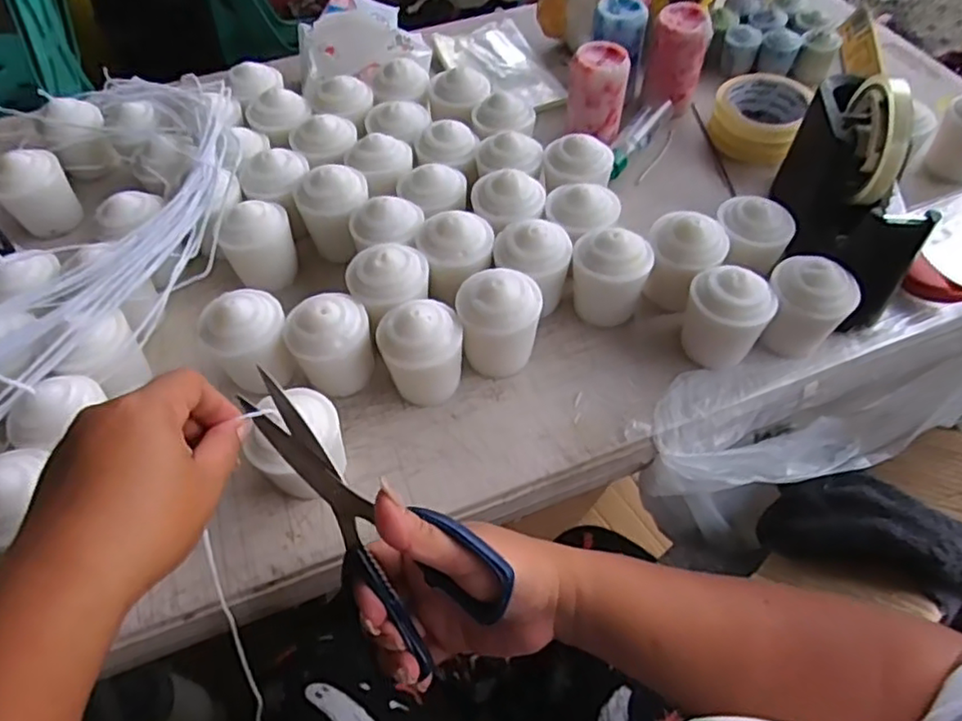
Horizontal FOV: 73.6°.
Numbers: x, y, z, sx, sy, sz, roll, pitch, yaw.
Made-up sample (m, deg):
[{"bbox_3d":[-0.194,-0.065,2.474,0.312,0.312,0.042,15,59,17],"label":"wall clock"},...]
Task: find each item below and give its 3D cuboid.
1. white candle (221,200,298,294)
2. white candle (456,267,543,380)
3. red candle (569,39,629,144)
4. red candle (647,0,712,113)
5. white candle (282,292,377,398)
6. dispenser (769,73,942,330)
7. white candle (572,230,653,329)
[{"bbox_3d":[-0.175,-0.090,0.511,0.055,0.057,0.048,-21,57,-13],"label":"white candle"},{"bbox_3d":[0.012,-0.028,0.457,0.055,0.074,0.047,2,55,3],"label":"white candle"},{"bbox_3d":[0.107,-0.245,0.594,0.053,0.080,0.048,-1,49,1],"label":"red candle"},{"bbox_3d":[0.191,-0.295,0.630,0.052,0.084,0.050,12,56,10],"label":"red candle"},{"bbox_3d":[-0.102,-0.009,0.448,0.054,0.058,0.049,-21,57,-13],"label":"white candle"},{"bbox_3d":[0.275,-0.132,0.482,0.057,0.121,0.181,-6,55,-3],"label":"dispenser"},{"bbox_3d":[0.096,-0.064,0.481,0.057,0.061,0.054,12,56,10],"label":"white candle"}]

